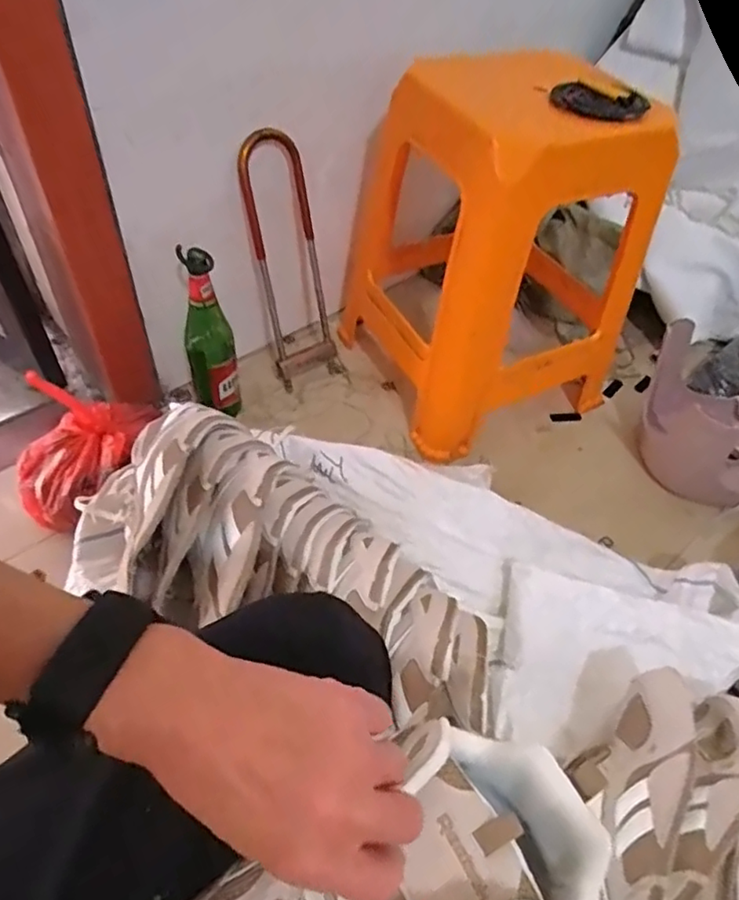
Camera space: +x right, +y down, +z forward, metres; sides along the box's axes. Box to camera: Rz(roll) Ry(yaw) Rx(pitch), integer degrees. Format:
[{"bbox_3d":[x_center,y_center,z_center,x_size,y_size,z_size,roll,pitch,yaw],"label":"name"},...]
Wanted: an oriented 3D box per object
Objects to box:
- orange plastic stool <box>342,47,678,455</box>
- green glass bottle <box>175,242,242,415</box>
[{"bbox_3d":[0.174,-0.325,0.947,0.345,0.457,0.419,-19,54,-20],"label":"orange plastic stool"},{"bbox_3d":[-0.236,-0.165,0.879,0.068,0.261,0.061,-14,53,-17],"label":"green glass bottle"}]

